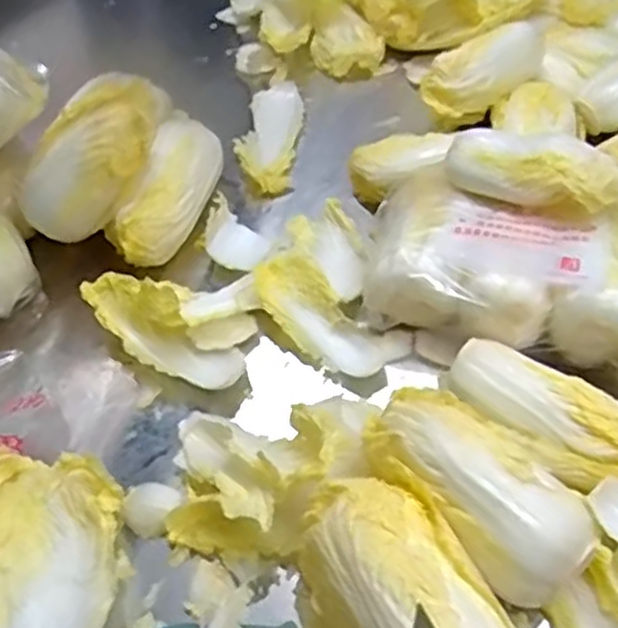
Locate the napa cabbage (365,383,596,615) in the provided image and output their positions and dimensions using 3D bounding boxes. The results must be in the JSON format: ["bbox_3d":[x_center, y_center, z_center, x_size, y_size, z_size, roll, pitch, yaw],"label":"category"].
[{"bbox_3d":[0.093,0.097,0.428,0.068,0.064,0.129,-37,58,-22],"label":"napa cabbage"}]

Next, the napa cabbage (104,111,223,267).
[{"bbox_3d":[-0.107,-0.095,0.603,0.050,0.057,0.142,16,55,16],"label":"napa cabbage"}]

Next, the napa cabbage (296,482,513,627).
[{"bbox_3d":[0.049,0.158,0.389,0.081,0.074,0.125,-28,55,-16],"label":"napa cabbage"}]

